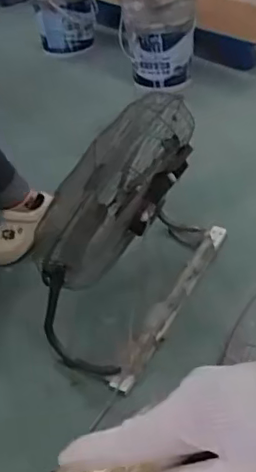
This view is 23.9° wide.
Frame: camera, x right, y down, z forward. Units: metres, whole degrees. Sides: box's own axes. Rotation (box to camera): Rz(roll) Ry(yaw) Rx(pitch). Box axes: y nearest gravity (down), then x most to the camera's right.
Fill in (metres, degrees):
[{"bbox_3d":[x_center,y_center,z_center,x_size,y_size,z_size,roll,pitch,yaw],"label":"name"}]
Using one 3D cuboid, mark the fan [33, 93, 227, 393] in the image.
[{"bbox_3d":[0.006,-0.045,1.537,0.291,0.518,0.611,18,45,27],"label":"fan"}]

